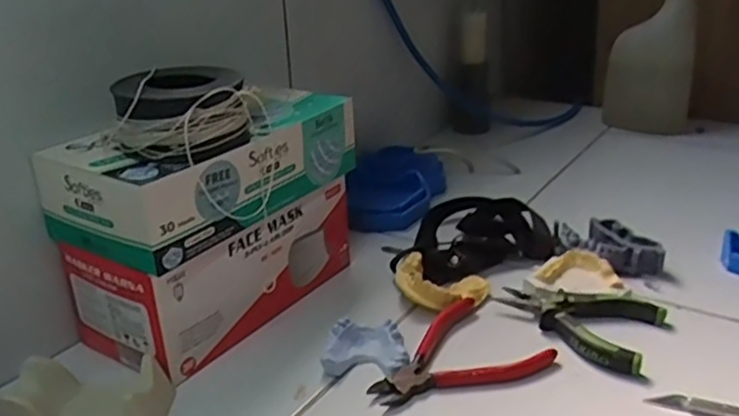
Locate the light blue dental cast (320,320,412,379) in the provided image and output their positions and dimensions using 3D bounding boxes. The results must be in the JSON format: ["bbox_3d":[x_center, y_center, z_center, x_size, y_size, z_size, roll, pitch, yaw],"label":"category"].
[{"bbox_3d":[-0.001,0.096,0.469,0.055,0.022,0.040,1,23,7],"label":"light blue dental cast"}]

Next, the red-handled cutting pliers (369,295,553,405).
[{"bbox_3d":[0.055,0.102,0.464,0.119,0.020,0.082,-16,27,-30],"label":"red-handled cutting pliers"}]

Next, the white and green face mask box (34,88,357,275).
[{"bbox_3d":[-0.106,-0.034,0.491,0.105,0.071,0.219,18,30,38],"label":"white and green face mask box"}]

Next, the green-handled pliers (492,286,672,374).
[{"bbox_3d":[0.148,0.079,0.497,0.111,0.015,0.078,13,27,32],"label":"green-handled pliers"}]

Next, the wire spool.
[{"bbox_3d":[-0.121,-0.061,0.441,0.095,0.050,0.073,-9,24,-16],"label":"wire spool"}]

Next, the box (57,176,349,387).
[{"bbox_3d":[-0.112,0.037,0.526,0.098,0.078,0.208,14,28,34],"label":"box"}]

